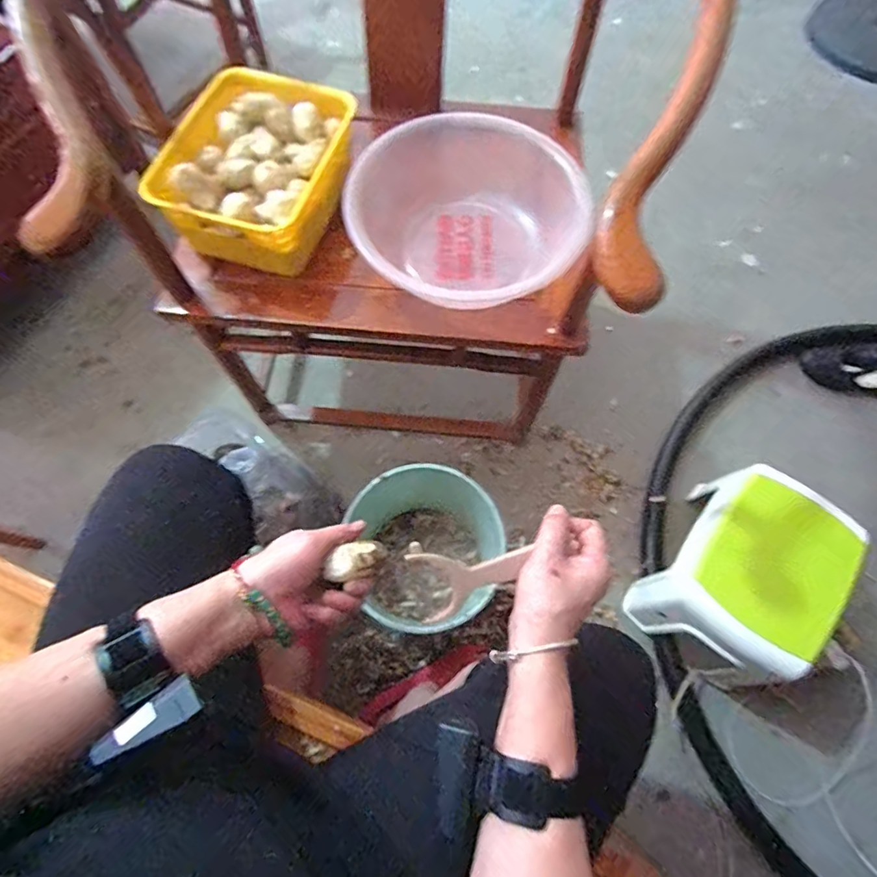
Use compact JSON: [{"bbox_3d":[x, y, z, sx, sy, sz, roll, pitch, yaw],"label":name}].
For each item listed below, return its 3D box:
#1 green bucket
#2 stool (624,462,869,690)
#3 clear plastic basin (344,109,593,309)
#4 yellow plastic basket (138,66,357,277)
[{"bbox_3d":[-0.021,0.171,0.814,0.209,0.232,0.214,1,68,-2],"label":"green bucket"},{"bbox_3d":[0.498,0.222,0.836,0.203,0.205,0.293,37,71,11],"label":"stool"},{"bbox_3d":[0.033,-0.309,0.686,0.277,0.117,0.296,1,68,-2],"label":"clear plastic basin"},{"bbox_3d":[-0.233,-0.344,0.678,0.197,0.125,0.248,19,69,5],"label":"yellow plastic basket"}]

